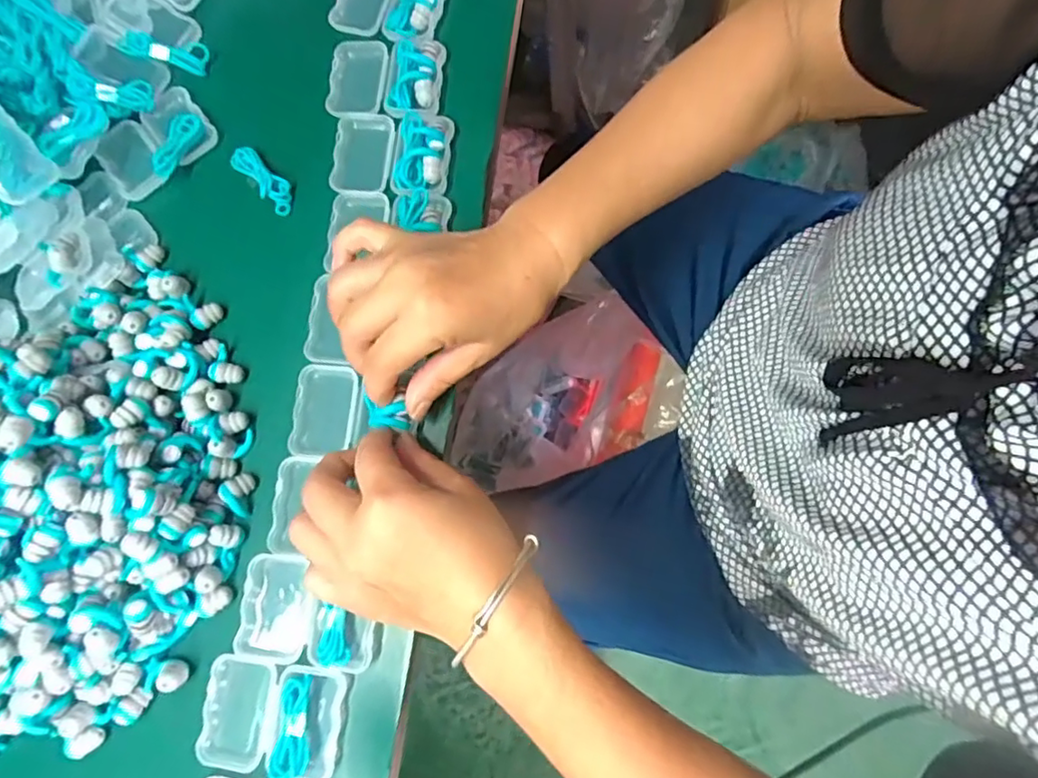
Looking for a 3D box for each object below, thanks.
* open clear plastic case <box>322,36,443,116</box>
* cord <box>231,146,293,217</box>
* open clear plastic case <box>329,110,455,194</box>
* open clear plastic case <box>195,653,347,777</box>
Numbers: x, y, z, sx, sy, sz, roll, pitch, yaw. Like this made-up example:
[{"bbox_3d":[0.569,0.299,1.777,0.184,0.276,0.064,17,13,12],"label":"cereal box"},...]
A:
[{"bbox_3d":[-0.089,-0.209,0.396,0.075,0.015,0.059,5,79,7],"label":"open clear plastic case"},{"bbox_3d":[-0.170,-0.140,0.394,0.055,0.011,0.018,43,85,12],"label":"cord"},{"bbox_3d":[-0.083,-0.153,0.383,0.077,0.016,0.057,7,79,7],"label":"open clear plastic case"},{"bbox_3d":[-0.134,0.175,0.316,0.076,0.012,0.056,5,79,7],"label":"open clear plastic case"}]

